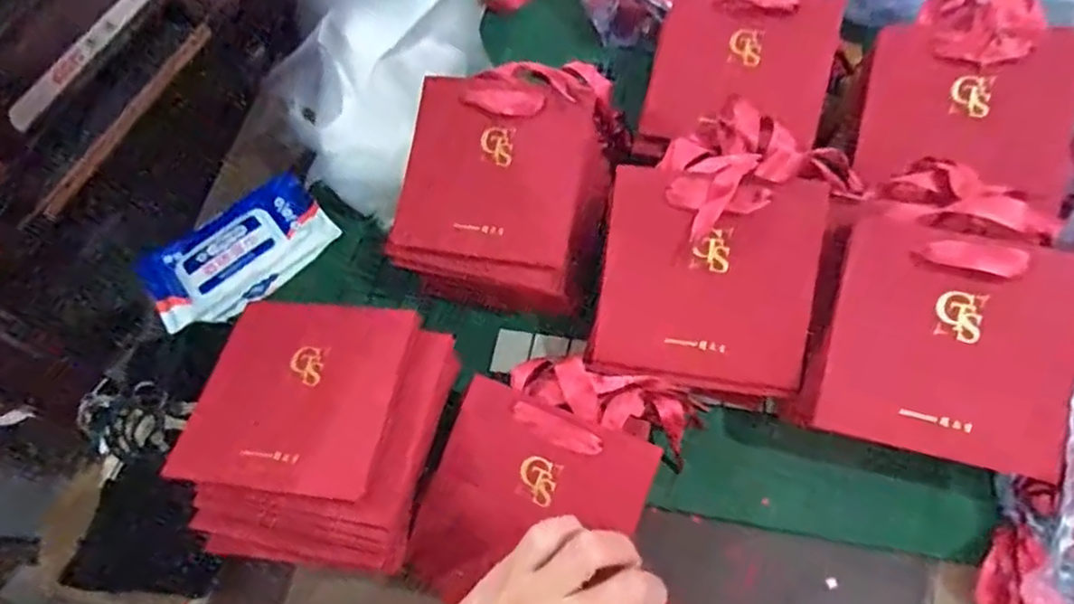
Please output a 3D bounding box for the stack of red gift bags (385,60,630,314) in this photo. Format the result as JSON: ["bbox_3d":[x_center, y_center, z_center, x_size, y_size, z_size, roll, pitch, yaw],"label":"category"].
[{"bbox_3d":[-0.025,-0.096,0.502,0.159,0.061,0.198,14,102,4],"label":"stack of red gift bags"}]

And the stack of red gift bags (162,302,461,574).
[{"bbox_3d":[-0.155,0.089,0.443,0.158,0.050,0.172,9,61,9],"label":"stack of red gift bags"}]

